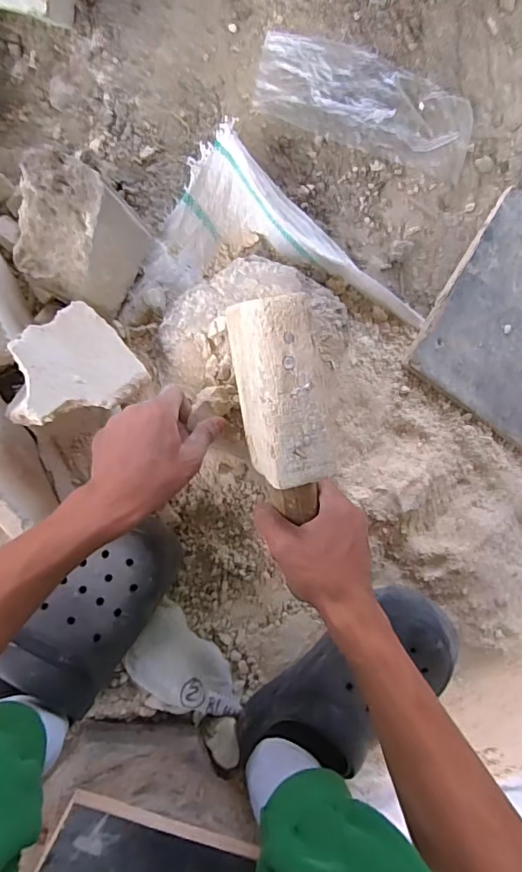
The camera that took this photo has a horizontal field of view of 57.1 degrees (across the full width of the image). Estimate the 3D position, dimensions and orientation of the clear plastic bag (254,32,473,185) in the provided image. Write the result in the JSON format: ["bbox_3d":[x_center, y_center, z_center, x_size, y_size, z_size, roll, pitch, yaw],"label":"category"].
[{"bbox_3d":[0.117,-0.359,0.517,0.240,0.026,0.084,14,94,-4],"label":"clear plastic bag"}]

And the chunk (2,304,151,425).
[{"bbox_3d":[-0.174,-0.062,0.433,0.108,0.046,0.096,-19,80,-35],"label":"chunk"}]

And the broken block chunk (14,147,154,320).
[{"bbox_3d":[-0.172,-0.183,0.450,0.105,0.073,0.109,25,89,-8],"label":"broken block chunk"}]

